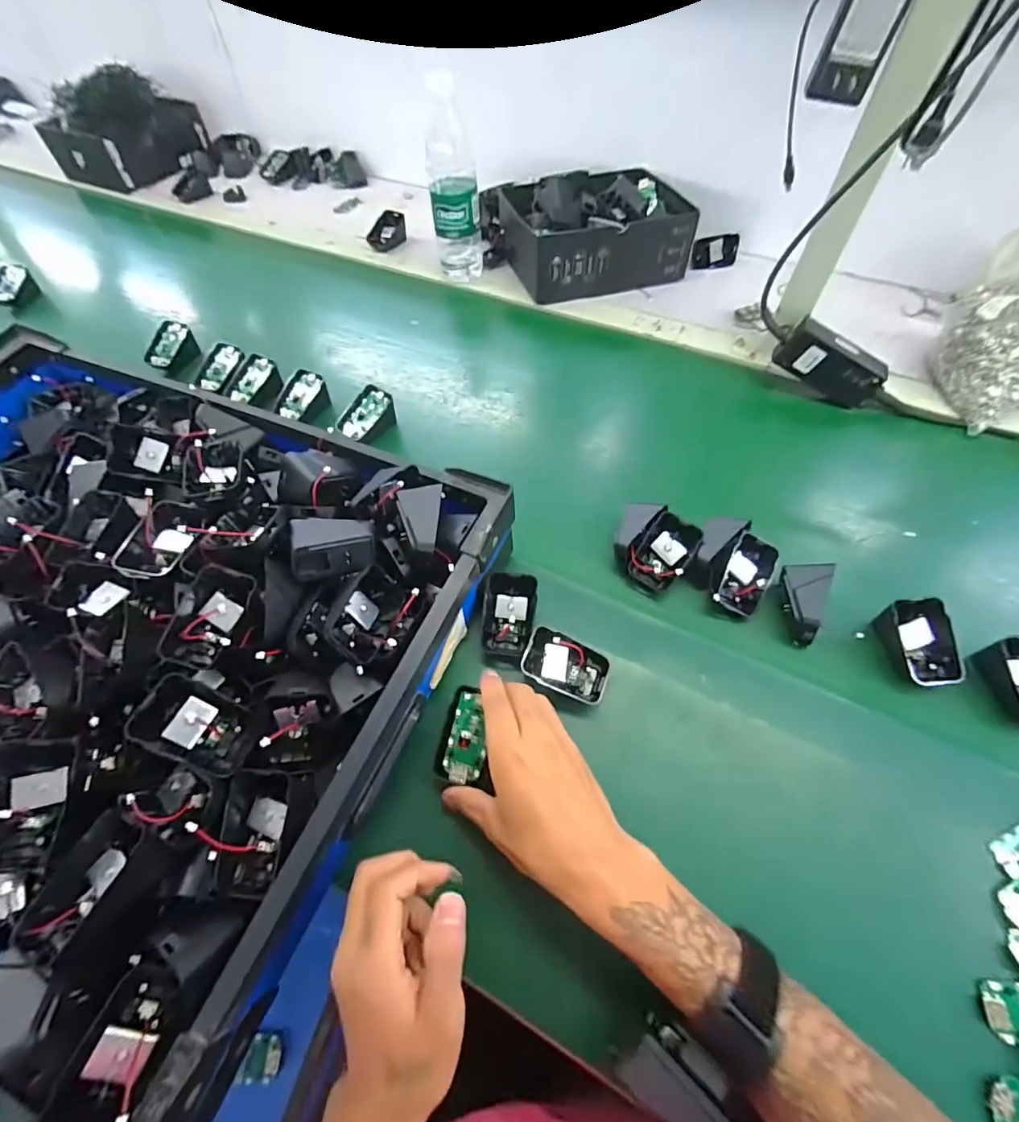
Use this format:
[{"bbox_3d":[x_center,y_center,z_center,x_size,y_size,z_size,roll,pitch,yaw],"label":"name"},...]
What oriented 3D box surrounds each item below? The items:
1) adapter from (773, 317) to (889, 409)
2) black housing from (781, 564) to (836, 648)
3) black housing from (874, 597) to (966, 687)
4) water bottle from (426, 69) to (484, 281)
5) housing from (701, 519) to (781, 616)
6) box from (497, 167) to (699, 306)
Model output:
[{"bbox_3d":[0.372,-0.225,0.561,0.122,0.055,0.030,31,64,-8],"label":"adapter"},{"bbox_3d":[0.255,0.035,0.427,0.034,0.041,0.066,19,60,13],"label":"black housing"},{"bbox_3d":[0.342,0.069,0.402,0.055,0.042,0.065,-3,58,0],"label":"black housing"},{"bbox_3d":[-0.078,-0.509,0.666,0.066,0.209,0.065,-6,58,-2],"label":"water bottle"},{"bbox_3d":[0.205,0.003,0.445,0.068,0.047,0.068,27,62,18],"label":"housing"},{"bbox_3d":[0.130,-0.493,0.722,0.257,0.086,0.183,-15,59,-7],"label":"box"}]

